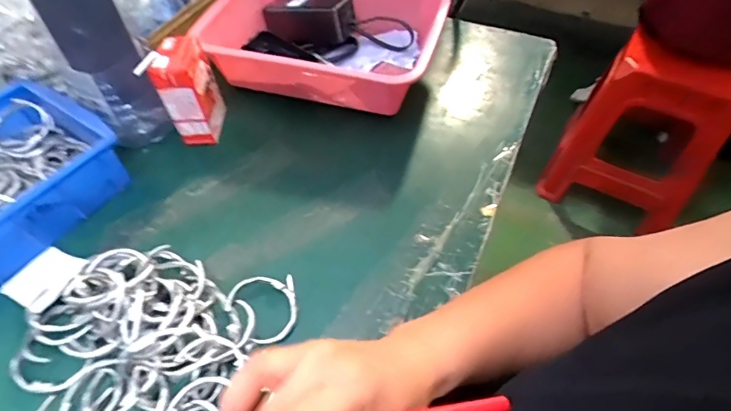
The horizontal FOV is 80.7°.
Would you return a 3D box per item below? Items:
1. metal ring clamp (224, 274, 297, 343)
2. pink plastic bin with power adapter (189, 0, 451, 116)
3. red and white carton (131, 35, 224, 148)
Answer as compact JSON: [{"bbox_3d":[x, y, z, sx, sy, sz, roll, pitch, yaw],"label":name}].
[{"bbox_3d":[-0.096,0.094,0.396,0.064,0.010,0.066,0,52,0],"label":"metal ring clamp"},{"bbox_3d":[-0.048,-0.224,0.579,0.282,0.110,0.212,14,53,11],"label":"pink plastic bin with power adapter"},{"bbox_3d":[-0.205,-0.131,0.501,0.049,0.109,0.077,3,52,3],"label":"red and white carton"}]

